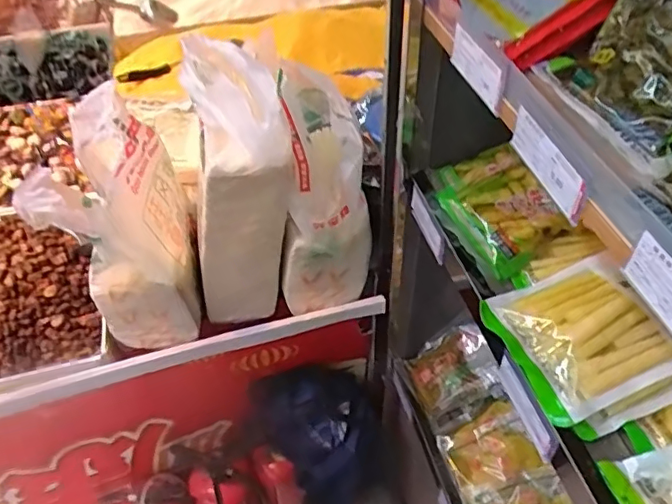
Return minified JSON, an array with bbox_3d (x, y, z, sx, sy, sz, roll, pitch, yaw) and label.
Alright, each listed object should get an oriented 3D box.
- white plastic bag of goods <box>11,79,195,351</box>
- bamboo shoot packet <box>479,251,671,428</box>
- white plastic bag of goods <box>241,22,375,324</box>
[{"bbox_3d":[-0.328,-0.044,0.879,0.166,0.367,0.229,-8,48,-5],"label":"white plastic bag of goods"},{"bbox_3d":[0.243,0.077,0.549,0.153,0.028,0.145,-17,49,-13],"label":"bamboo shoot packet"},{"bbox_3d":[-0.037,-0.094,0.938,0.137,0.340,0.307,-12,48,-8],"label":"white plastic bag of goods"}]

